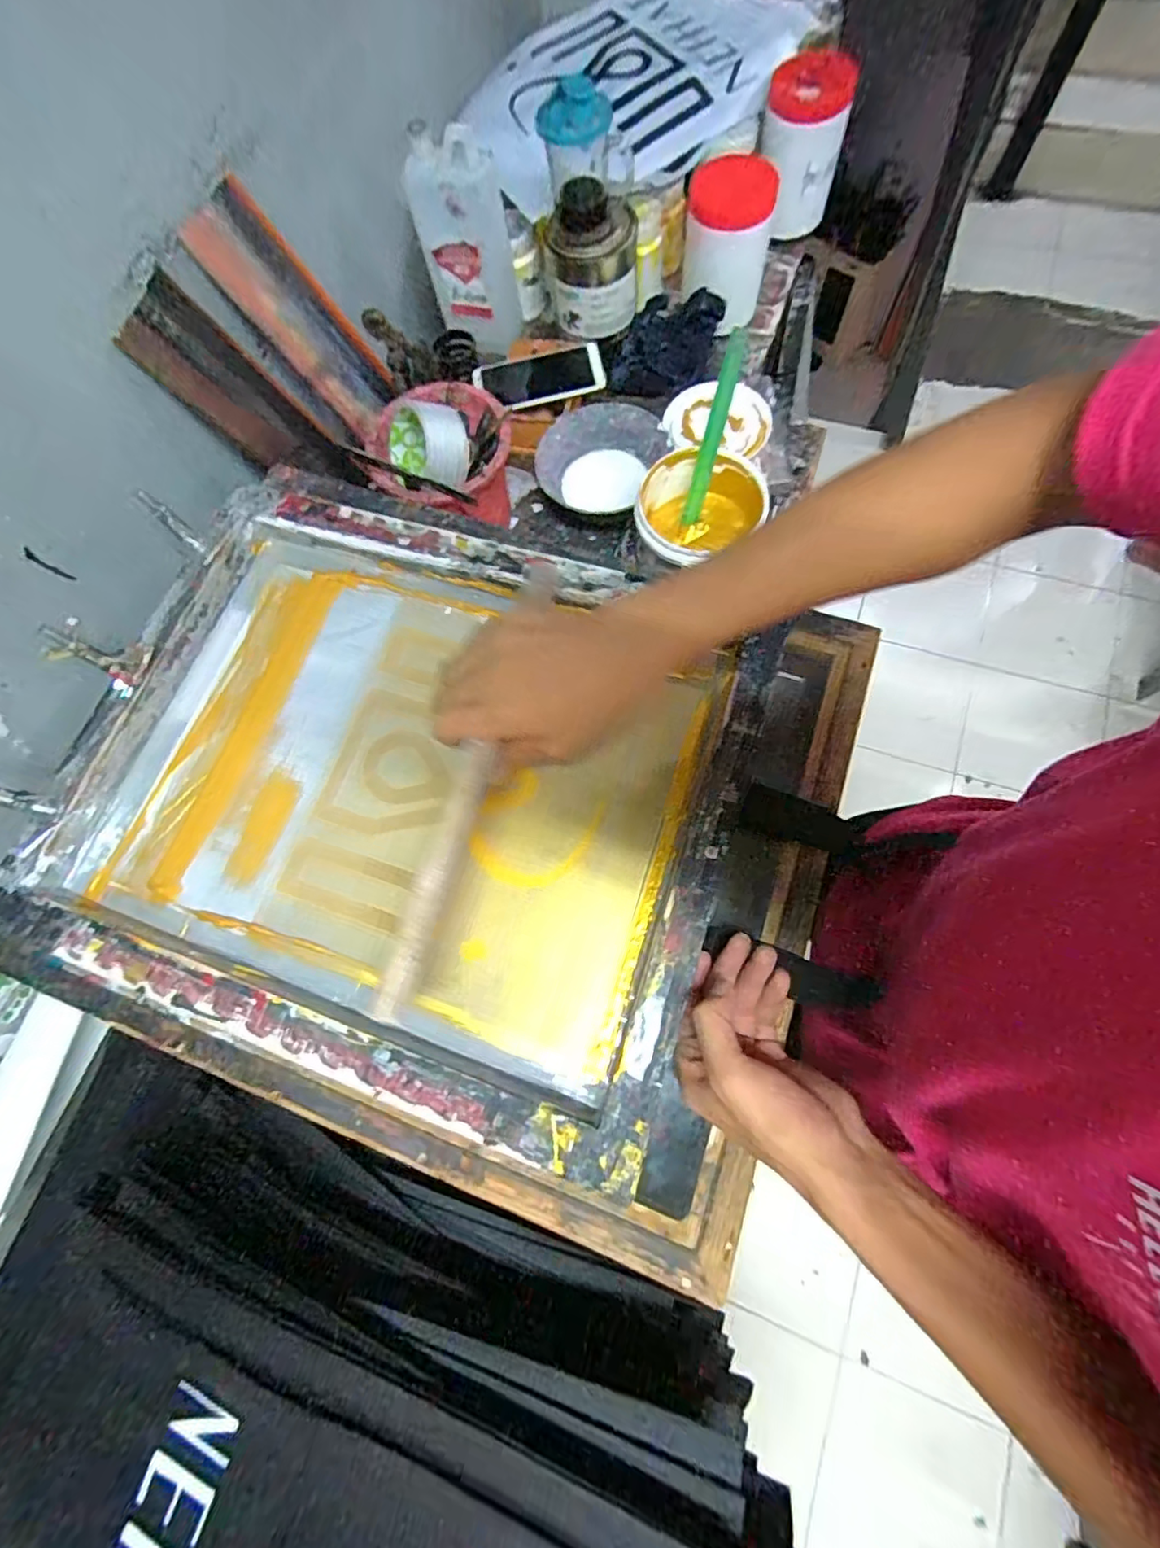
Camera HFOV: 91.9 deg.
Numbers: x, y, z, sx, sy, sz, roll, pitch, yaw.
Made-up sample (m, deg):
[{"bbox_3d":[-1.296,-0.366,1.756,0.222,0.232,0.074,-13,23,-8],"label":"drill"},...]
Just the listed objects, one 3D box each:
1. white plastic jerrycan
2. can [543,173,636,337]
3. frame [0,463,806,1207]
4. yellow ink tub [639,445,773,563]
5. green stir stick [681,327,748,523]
[{"bbox_3d":[-0.140,-0.660,0.703,0.106,0.217,0.070,7,71,12],"label":"white plastic jerrycan"},{"bbox_3d":[0.015,-0.625,0.678,0.108,0.119,0.108,0,70,0],"label":"can"},{"bbox_3d":[-0.134,0.003,0.429,0.484,0.048,0.442,18,77,10],"label":"frame"},{"bbox_3d":[0.117,-0.254,0.583,0.111,0.084,0.119,11,75,9],"label":"yellow ink tub"},{"bbox_3d":[0.133,-0.339,0.558,0.017,0.163,0.009,17,30,6],"label":"green stir stick"}]

